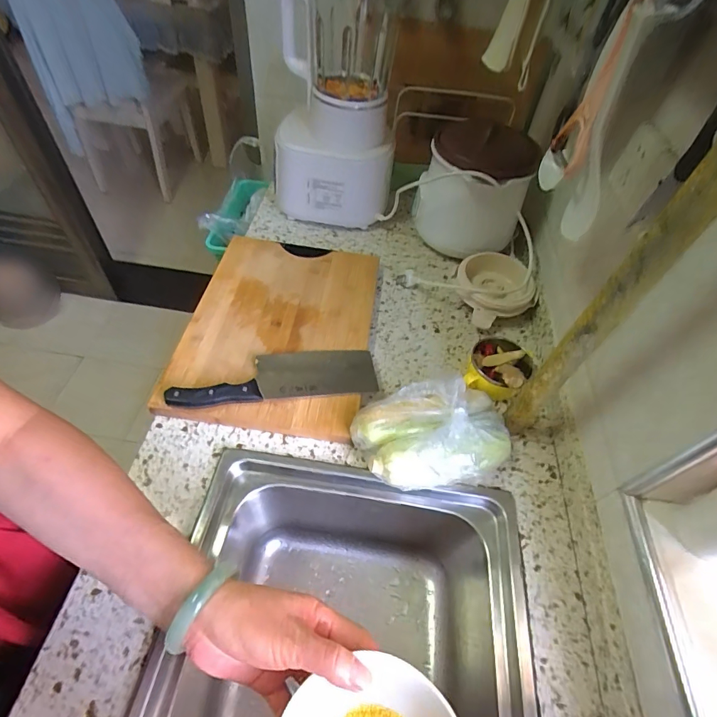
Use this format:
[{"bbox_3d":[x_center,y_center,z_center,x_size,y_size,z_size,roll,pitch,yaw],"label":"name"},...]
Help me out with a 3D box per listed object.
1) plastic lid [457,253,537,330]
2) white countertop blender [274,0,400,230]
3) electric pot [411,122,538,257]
[{"bbox_3d":[0.252,-0.130,0.765,0.139,0.067,0.150,3,52,-4],"label":"plastic lid"},{"bbox_3d":[-0.047,-0.453,0.782,0.233,0.381,0.167,-4,53,-9],"label":"white countertop blender"},{"bbox_3d":[0.227,-0.331,0.829,0.198,0.208,0.218,16,53,6],"label":"electric pot"}]

